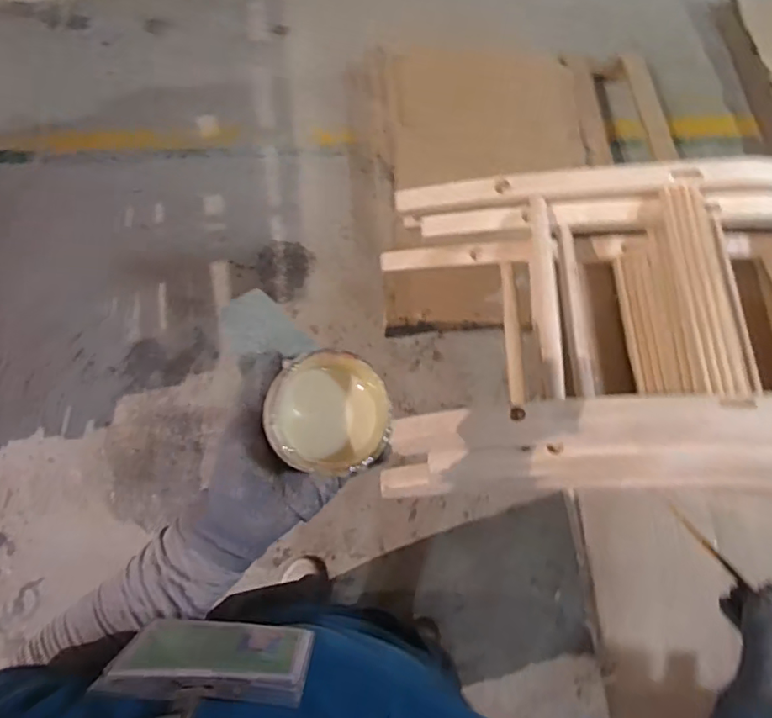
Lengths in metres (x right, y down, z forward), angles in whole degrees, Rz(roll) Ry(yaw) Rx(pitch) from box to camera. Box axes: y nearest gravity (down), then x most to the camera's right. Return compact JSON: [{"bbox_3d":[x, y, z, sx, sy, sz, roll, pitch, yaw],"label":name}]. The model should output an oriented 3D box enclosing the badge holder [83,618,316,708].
[{"bbox_3d":[-0.093,0.164,0.300,0.101,0.076,0.005,5,89,-4],"label":"badge holder"}]

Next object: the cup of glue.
[{"bbox_3d":[-0.044,0.039,0.380,0.084,0.054,0.084,6,75,-25],"label":"cup of glue"}]

